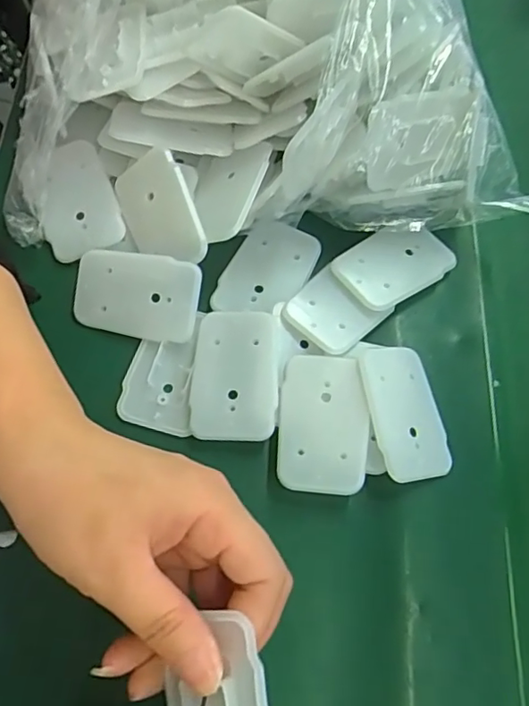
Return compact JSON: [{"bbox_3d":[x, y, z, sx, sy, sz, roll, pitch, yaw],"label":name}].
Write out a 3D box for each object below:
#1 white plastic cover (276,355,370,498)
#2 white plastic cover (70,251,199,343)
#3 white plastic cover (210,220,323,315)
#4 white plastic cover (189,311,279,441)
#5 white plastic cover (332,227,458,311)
[{"bbox_3d":[0.029,0.034,0.278,0.043,0.005,0.067,5,69,-3],"label":"white plastic cover"},{"bbox_3d":[-0.070,-0.031,0.305,0.069,0.004,0.043,9,95,11],"label":"white plastic cover"},{"bbox_3d":[0.001,-0.046,0.314,0.041,0.007,0.063,30,70,7],"label":"white plastic cover"},{"bbox_3d":[-0.015,0.011,0.290,0.043,0.004,0.067,5,69,-3],"label":"white plastic cover"},{"bbox_3d":[0.072,-0.050,0.313,0.061,0.007,0.042,-32,75,-15],"label":"white plastic cover"}]

